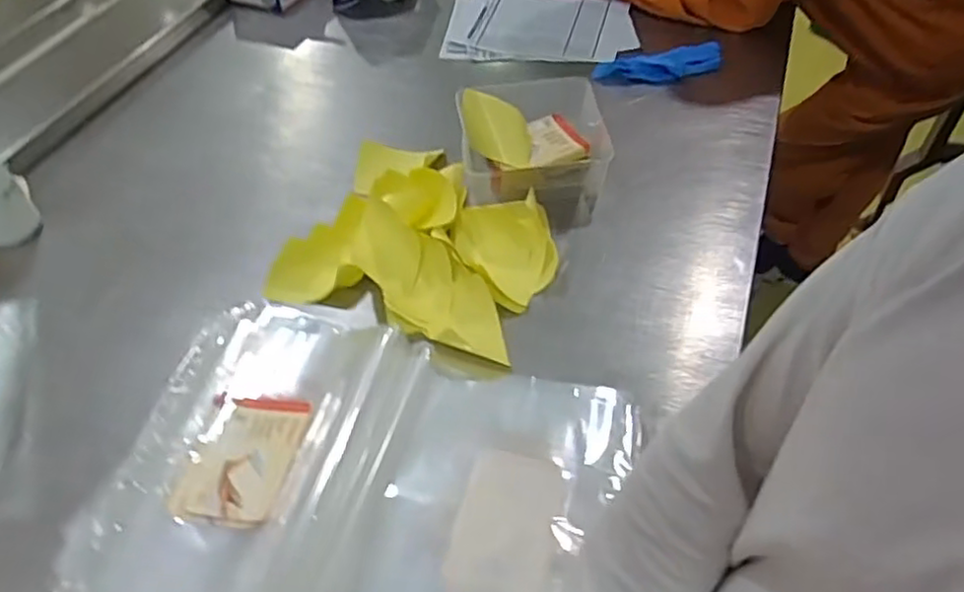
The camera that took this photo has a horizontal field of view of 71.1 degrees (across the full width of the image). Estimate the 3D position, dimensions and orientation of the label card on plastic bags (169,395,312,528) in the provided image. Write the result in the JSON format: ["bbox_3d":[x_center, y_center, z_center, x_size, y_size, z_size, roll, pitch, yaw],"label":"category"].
[{"bbox_3d":[-0.237,0.157,0.660,0.100,0.009,0.134,7,50,7],"label":"label card on plastic bags"}]

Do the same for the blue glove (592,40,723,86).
[{"bbox_3d":[0.284,-0.366,1.072,0.202,0.028,0.066,-9,50,-5],"label":"blue glove"}]

